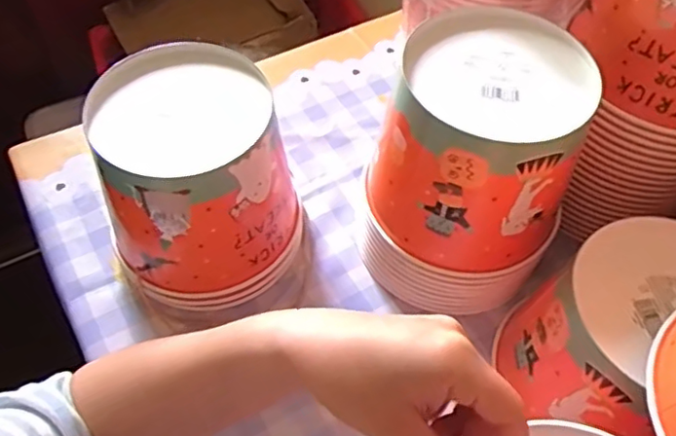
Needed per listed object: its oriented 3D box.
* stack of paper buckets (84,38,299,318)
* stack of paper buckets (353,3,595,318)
[{"bbox_3d":[-0.107,-0.027,0.485,0.139,0.158,0.137,-12,57,-9],"label":"stack of paper buckets"},{"bbox_3d":[0.103,-0.032,0.478,0.141,0.193,0.137,16,57,9],"label":"stack of paper buckets"}]

